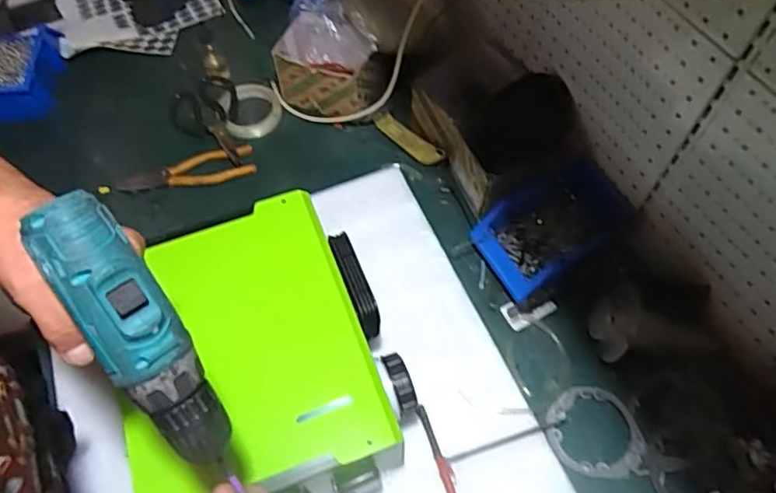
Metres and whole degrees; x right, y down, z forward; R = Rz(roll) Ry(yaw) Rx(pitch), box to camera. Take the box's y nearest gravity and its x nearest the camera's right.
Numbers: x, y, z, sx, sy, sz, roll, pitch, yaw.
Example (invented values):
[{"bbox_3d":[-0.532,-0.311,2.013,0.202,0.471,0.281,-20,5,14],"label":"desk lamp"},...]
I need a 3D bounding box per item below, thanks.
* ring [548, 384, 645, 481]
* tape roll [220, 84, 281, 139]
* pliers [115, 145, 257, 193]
[{"bbox_3d":[0.238,0.212,0.663,0.107,0.009,0.100,0,60,0],"label":"ring"},{"bbox_3d":[-0.215,-0.215,0.907,0.087,0.016,0.103,-14,60,-8],"label":"tape roll"},{"bbox_3d":[-0.298,-0.112,0.856,0.193,0.014,0.054,-10,60,-5],"label":"pliers"}]

